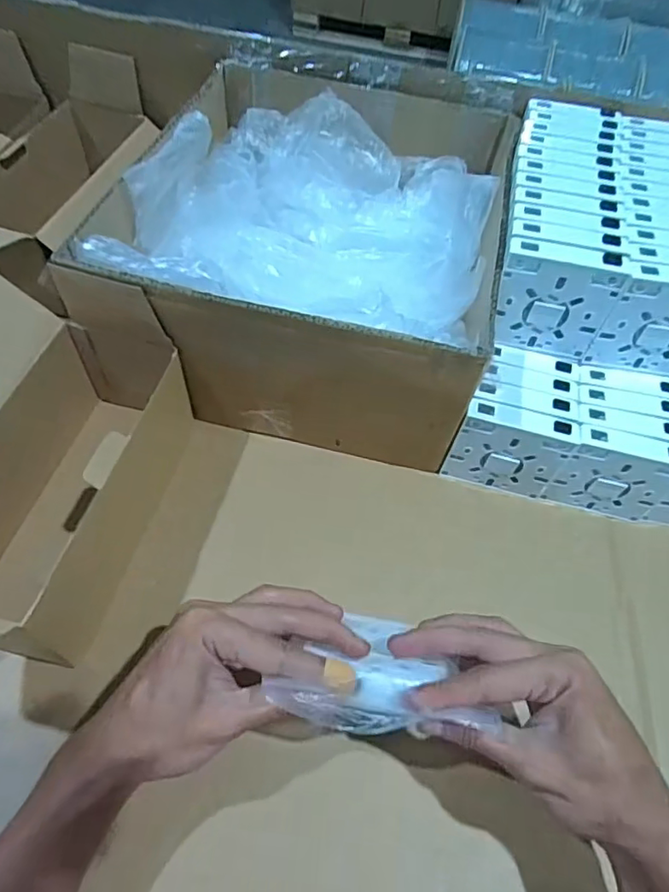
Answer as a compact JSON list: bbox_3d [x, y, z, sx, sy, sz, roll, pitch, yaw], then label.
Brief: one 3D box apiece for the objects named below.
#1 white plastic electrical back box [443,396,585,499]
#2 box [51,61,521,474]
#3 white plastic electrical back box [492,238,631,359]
[{"bbox_3d":[0.141,0.006,0.456,0.085,0.092,0.019,12,53,6],"label":"white plastic electrical back box"},{"bbox_3d":[-0.014,-0.171,0.521,0.297,0.183,0.324,12,53,6],"label":"box"},{"bbox_3d":[0.167,-0.111,0.431,0.083,0.088,0.020,8,53,3],"label":"white plastic electrical back box"}]

